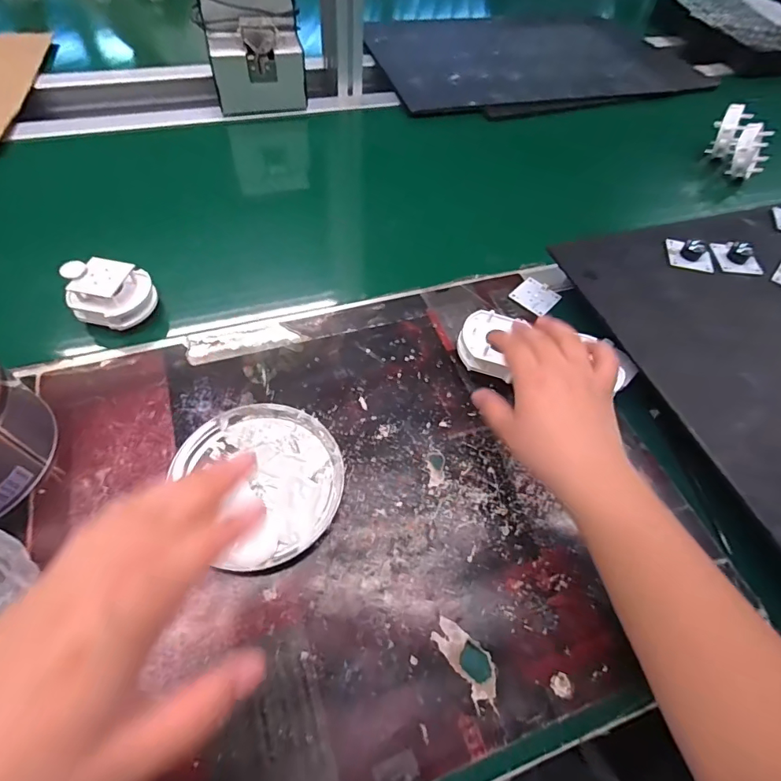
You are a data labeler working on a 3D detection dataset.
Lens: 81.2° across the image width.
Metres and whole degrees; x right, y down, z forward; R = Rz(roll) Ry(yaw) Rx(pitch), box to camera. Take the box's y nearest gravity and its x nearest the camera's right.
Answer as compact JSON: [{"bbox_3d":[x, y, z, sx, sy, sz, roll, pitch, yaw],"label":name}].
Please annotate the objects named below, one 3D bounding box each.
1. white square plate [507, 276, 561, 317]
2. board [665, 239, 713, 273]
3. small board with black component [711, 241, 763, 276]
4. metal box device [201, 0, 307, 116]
[{"bbox_3d":[0.155,-0.101,0.488,0.043,0.004,0.043,41,62,20],"label":"white square plate"},{"bbox_3d":[0.318,-0.146,0.480,0.043,0.015,0.040,12,56,3],"label":"board"},{"bbox_3d":[0.373,-0.146,0.483,0.045,0.018,0.039,4,56,-2],"label":"small board with black component"},{"bbox_3d":[-0.188,-0.482,0.633,0.121,0.141,0.082,-12,58,-13],"label":"metal box device"}]

